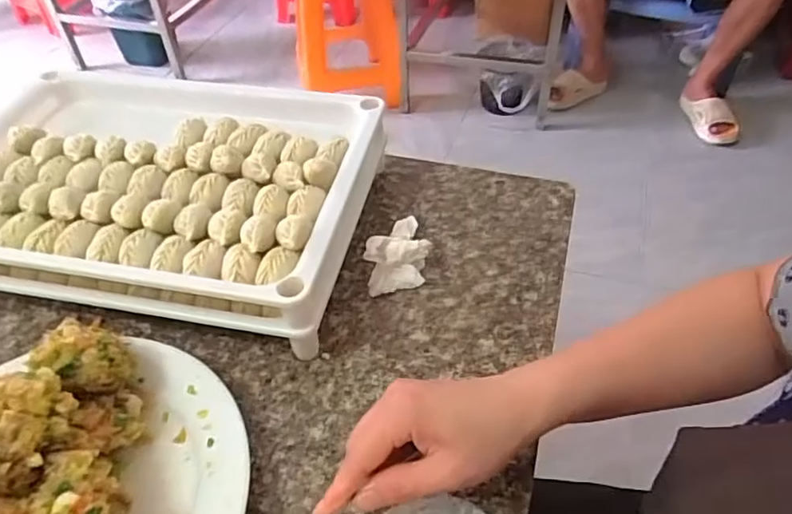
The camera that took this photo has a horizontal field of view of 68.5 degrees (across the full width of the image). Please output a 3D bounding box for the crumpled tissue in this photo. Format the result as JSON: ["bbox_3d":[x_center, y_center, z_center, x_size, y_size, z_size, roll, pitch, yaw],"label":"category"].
[{"bbox_3d":[-0.002,-0.007,0.515,0.056,0.035,0.071,-10,46,-6],"label":"crumpled tissue"}]

